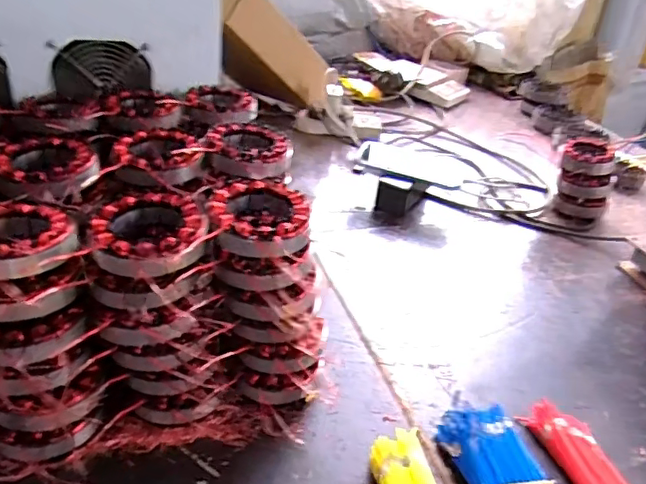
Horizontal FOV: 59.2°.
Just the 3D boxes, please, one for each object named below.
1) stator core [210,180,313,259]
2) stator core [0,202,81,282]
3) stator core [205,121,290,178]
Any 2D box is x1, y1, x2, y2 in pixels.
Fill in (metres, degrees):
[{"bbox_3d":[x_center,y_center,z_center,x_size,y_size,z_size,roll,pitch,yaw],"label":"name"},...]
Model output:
[{"bbox_3d":[-0.051,-0.018,0.475,0.082,0.026,0.095,7,31,-3],"label":"stator core"},{"bbox_3d":[-0.232,-0.003,0.429,0.084,0.027,0.102,-1,33,-16],"label":"stator core"},{"bbox_3d":[-0.076,-0.095,0.597,0.082,0.033,0.099,10,31,1],"label":"stator core"}]

